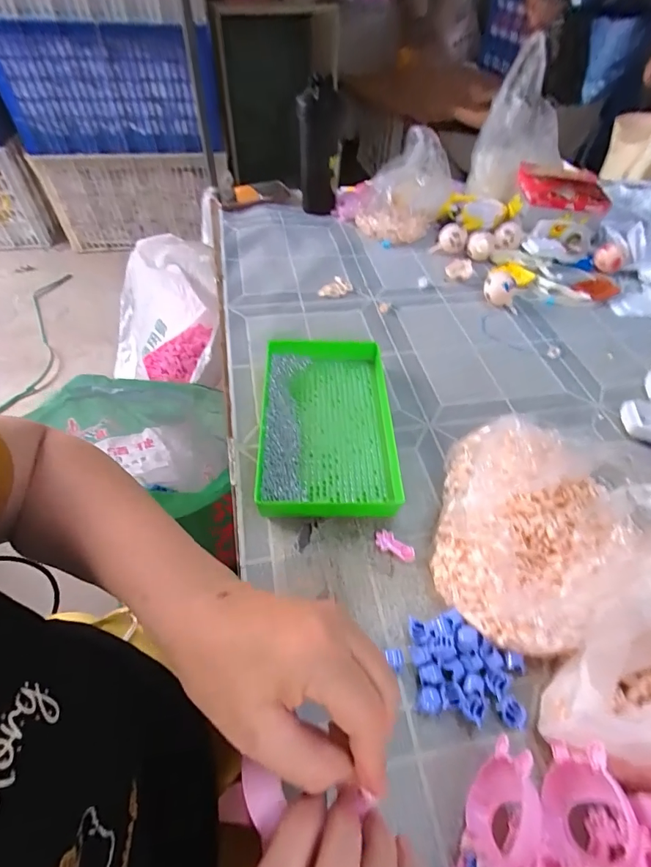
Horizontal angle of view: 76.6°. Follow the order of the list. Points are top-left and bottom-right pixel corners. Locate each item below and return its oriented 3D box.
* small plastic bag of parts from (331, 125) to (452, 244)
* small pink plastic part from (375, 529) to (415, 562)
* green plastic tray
[{"bbox_3d":[0.113,-0.475,0.781,0.223,0.152,0.131,21,54,13],"label":"small plastic bag of parts"},{"bbox_3d":[0.069,0.112,0.409,0.041,0.009,0.019,20,54,13],"label":"small pink plastic part"},{"bbox_3d":[0.003,-0.014,0.480,0.152,0.037,0.238,0,52,-2],"label":"green plastic tray"}]

